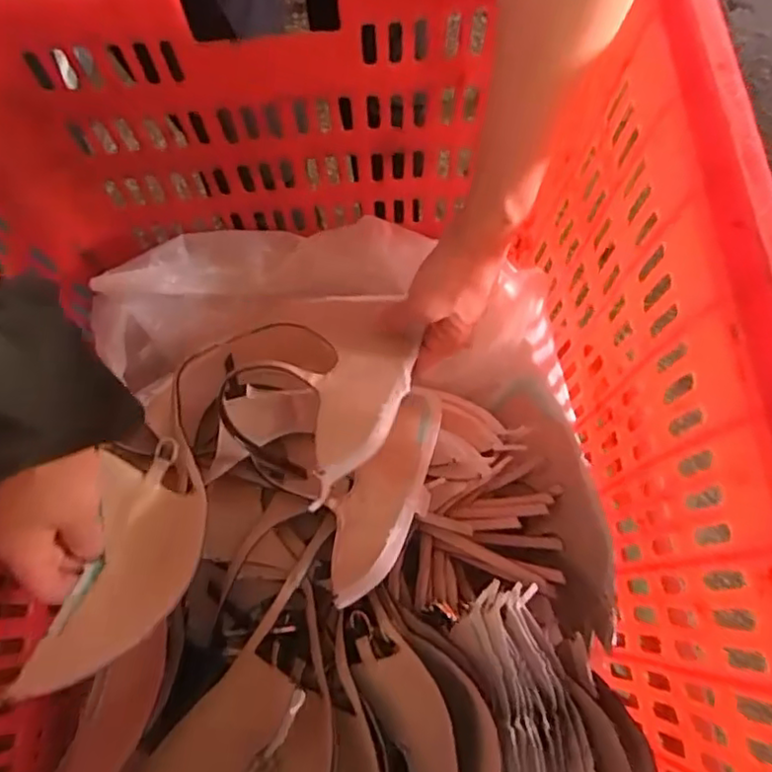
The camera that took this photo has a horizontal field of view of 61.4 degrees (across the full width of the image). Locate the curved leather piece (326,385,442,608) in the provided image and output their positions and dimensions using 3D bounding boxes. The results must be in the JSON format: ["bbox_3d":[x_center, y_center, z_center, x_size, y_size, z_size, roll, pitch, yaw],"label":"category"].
[{"bbox_3d":[0.002,0.075,0.497,0.060,0.013,0.205,18,45,8],"label":"curved leather piece"}]

